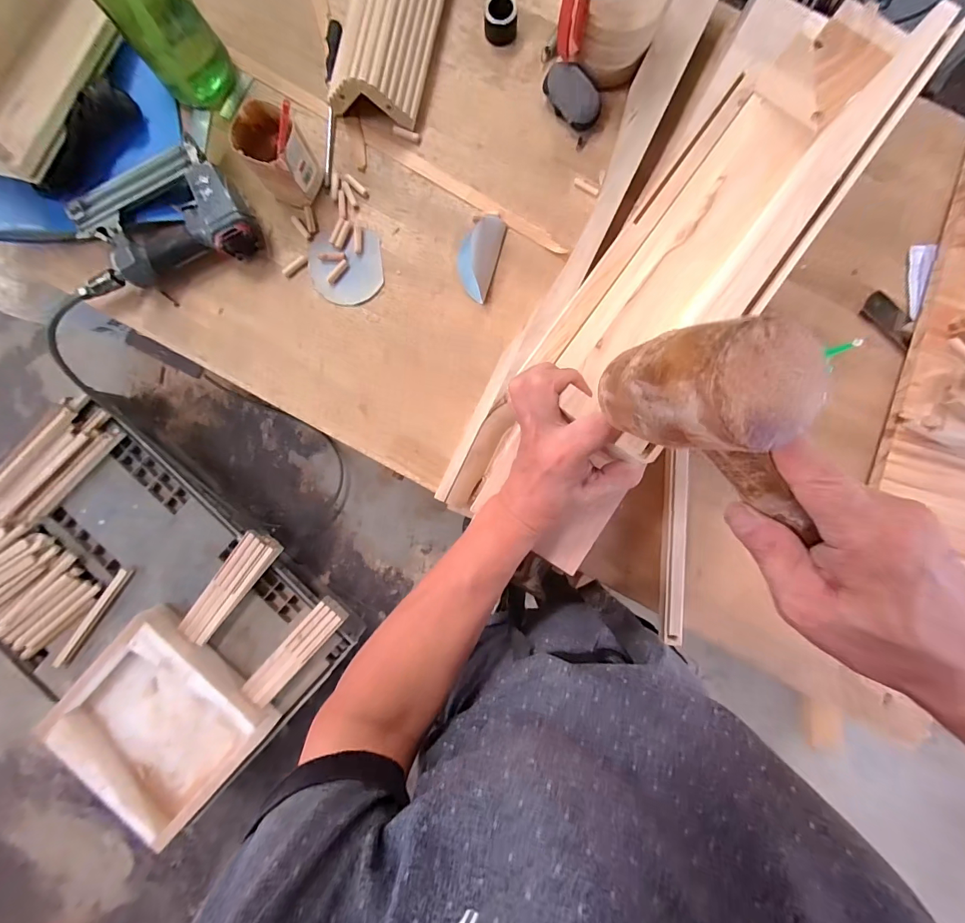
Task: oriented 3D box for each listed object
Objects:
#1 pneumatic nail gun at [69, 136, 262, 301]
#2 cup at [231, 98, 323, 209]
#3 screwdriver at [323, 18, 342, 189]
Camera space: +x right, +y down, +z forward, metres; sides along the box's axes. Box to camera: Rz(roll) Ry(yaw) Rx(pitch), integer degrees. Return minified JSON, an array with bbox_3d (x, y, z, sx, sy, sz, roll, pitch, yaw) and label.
[{"bbox_3d":[-0.467,-0.355,0.594,0.259,0.059,0.160,-17,89,1],"label":"pneumatic nail gun"},{"bbox_3d":[-0.287,-0.427,0.568,0.098,0.101,0.080,34,91,1],"label":"cup"},{"bbox_3d":[-0.230,-0.534,0.604,0.022,0.022,0.239,6,92,3],"label":"screwdriver"}]

